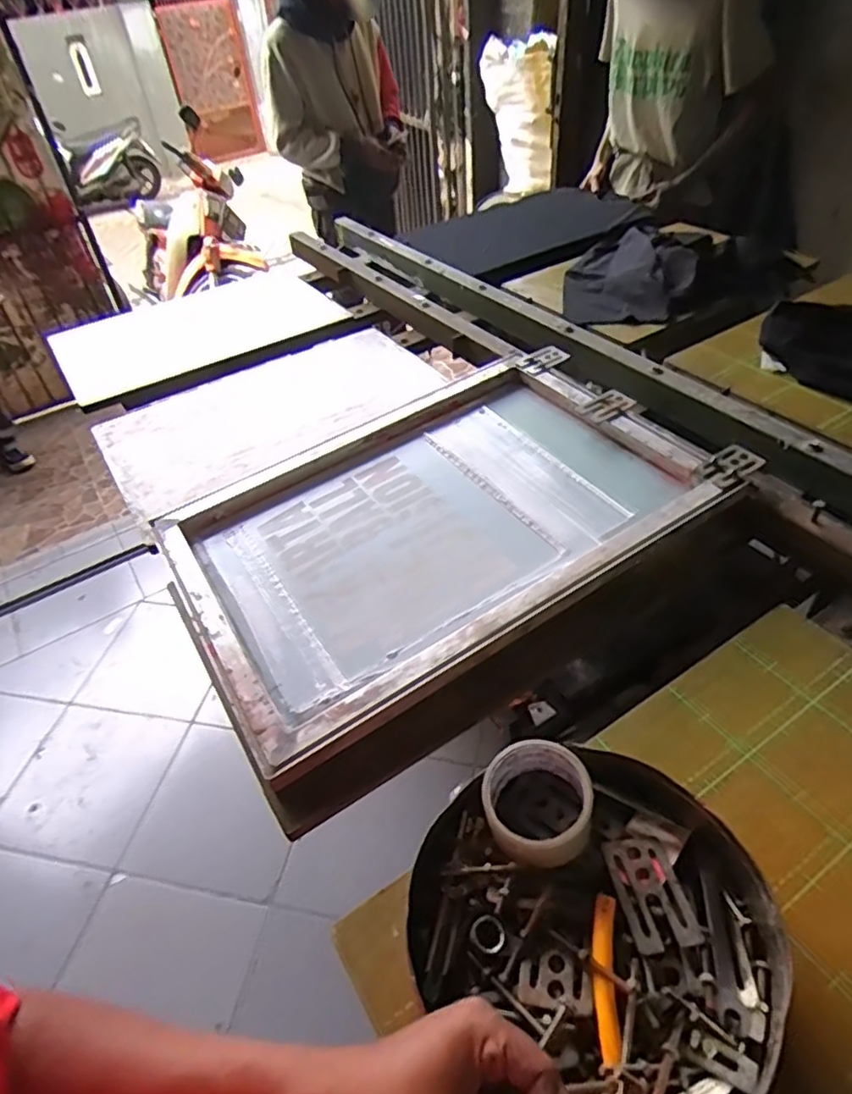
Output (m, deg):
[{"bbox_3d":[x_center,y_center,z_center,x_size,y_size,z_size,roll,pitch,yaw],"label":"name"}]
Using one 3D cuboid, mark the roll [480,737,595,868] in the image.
[{"bbox_3d":[0.092,0.210,0.519,0.090,0.044,0.089,-3,44,3],"label":"roll"}]

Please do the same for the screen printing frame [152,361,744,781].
[{"bbox_3d":[0.005,-0.045,0.847,0.658,0.054,0.451,-26,47,-20],"label":"screen printing frame"}]

